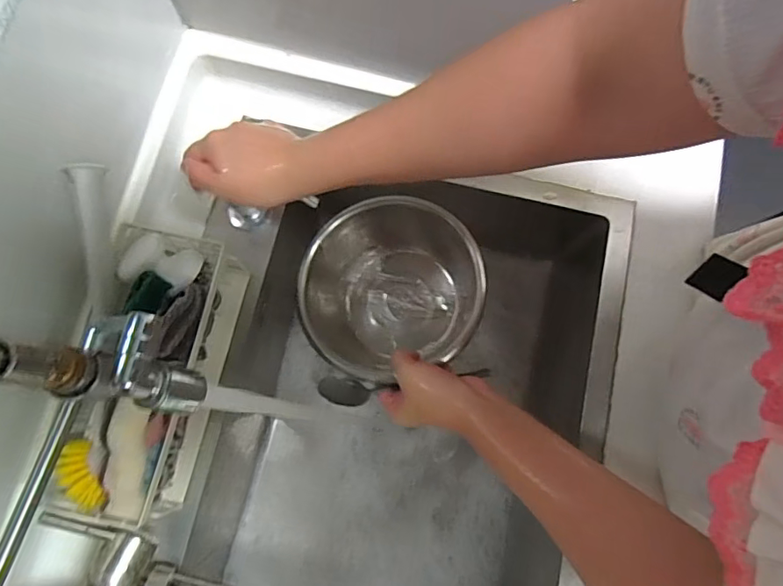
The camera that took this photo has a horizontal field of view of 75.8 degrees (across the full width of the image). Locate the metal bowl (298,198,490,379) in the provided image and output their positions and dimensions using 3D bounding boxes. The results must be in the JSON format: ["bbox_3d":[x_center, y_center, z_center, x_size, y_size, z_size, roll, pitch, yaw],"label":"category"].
[{"bbox_3d":[-0.001,0.000,0.561,0.181,0.117,0.173,0,77,-1],"label":"metal bowl"}]

